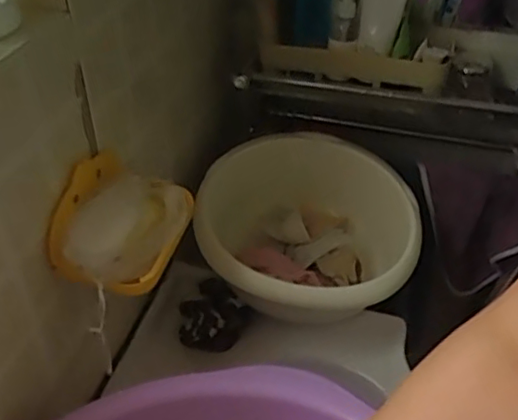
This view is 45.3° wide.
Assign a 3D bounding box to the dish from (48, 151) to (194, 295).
[{"bbox_3d":[-0.126,0.011,0.576,0.093,0.078,0.142,10,40,13],"label":"dish"}]

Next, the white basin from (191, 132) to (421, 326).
[{"bbox_3d":[0.062,0.026,0.814,0.289,0.122,0.277,-1,39,0],"label":"white basin"}]

